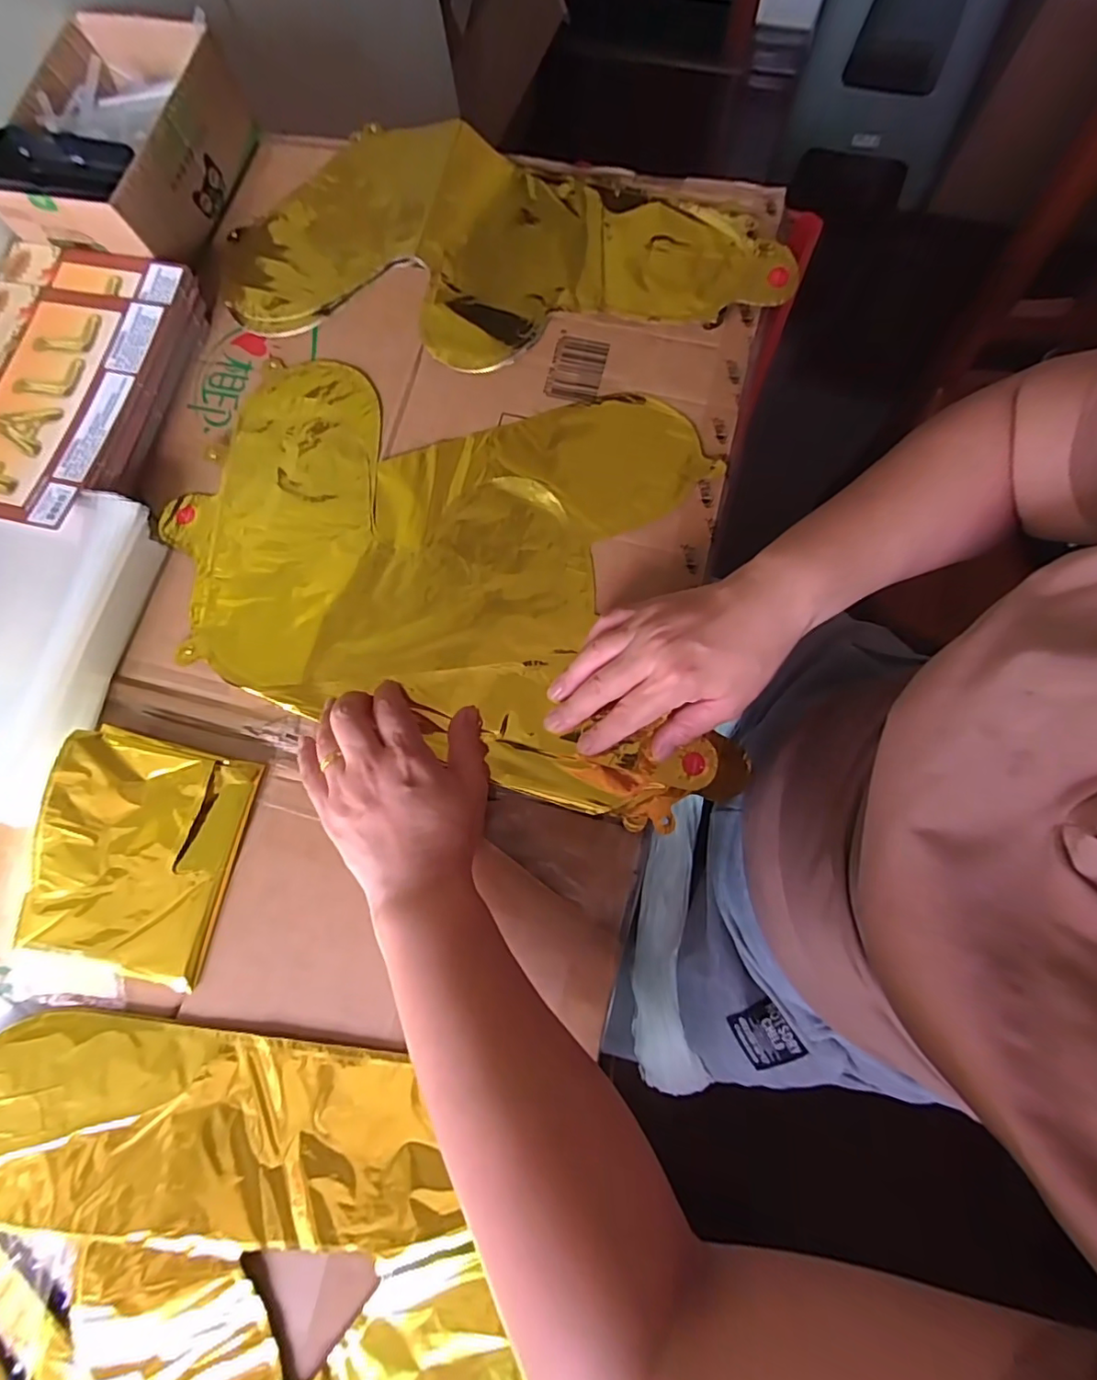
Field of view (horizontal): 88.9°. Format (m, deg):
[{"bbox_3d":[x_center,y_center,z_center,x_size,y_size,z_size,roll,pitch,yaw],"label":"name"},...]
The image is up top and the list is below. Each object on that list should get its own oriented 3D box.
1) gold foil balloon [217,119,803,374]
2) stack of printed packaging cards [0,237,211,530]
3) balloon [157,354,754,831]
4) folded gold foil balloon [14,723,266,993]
[{"bbox_3d":[-0.039,-0.337,0.431,0.422,0.020,0.196,17,79,5],"label":"gold foil balloon"},{"bbox_3d":[-0.377,-0.230,0.416,0.171,0.028,0.221,12,79,4],"label":"stack of printed packaging cards"},{"bbox_3d":[-0.065,-0.086,0.400,0.402,0.013,0.294,9,79,3],"label":"balloon"},{"bbox_3d":[-0.260,0.100,0.351,0.121,0.015,0.136,11,79,4],"label":"folded gold foil balloon"}]

